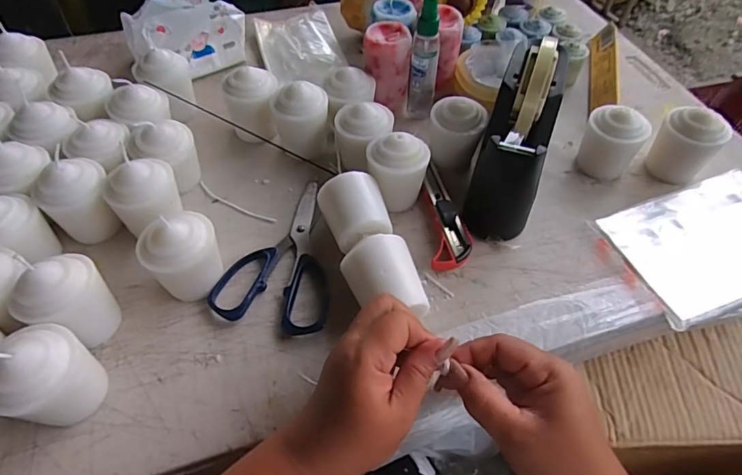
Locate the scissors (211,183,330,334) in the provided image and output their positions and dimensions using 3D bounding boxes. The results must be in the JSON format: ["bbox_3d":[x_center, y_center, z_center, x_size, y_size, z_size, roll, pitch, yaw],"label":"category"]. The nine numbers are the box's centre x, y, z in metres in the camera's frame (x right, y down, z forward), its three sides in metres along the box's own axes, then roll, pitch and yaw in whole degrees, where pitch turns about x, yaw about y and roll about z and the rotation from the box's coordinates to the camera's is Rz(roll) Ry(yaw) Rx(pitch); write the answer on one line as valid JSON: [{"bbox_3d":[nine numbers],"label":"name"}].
[{"bbox_3d":[-0.071,0.008,0.410,0.094,0.010,0.160,11,54,7],"label":"scissors"}]

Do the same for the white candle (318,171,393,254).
[{"bbox_3d":[-0.014,-0.018,0.403,0.051,0.053,0.062,-18,56,-13],"label":"white candle"}]

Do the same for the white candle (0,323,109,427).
[{"bbox_3d":[-0.215,0.095,0.301,0.052,0.074,0.058,15,55,9],"label":"white candle"}]

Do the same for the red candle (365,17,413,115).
[{"bbox_3d":[0.017,-0.185,0.503,0.050,0.084,0.056,4,54,2],"label":"red candle"}]

